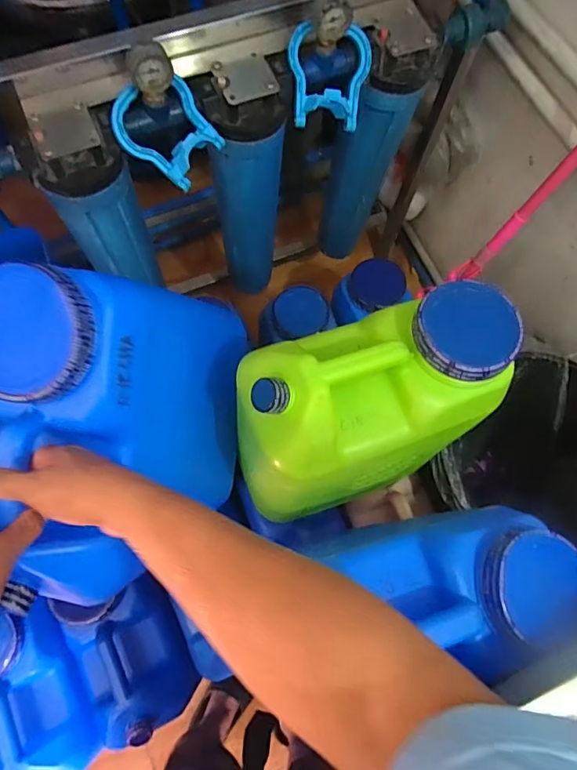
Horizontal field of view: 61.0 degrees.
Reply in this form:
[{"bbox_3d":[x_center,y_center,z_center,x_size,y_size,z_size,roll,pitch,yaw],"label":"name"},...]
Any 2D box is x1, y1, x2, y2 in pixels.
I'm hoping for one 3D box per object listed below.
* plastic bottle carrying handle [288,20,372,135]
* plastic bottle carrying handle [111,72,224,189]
[{"bbox_3d":[0.057,-0.429,0.682,0.119,0.131,0.055,1,31,-20],"label":"plastic bottle carrying handle"},{"bbox_3d":[-0.161,-0.339,0.649,0.129,0.041,0.115,36,88,-27],"label":"plastic bottle carrying handle"}]

